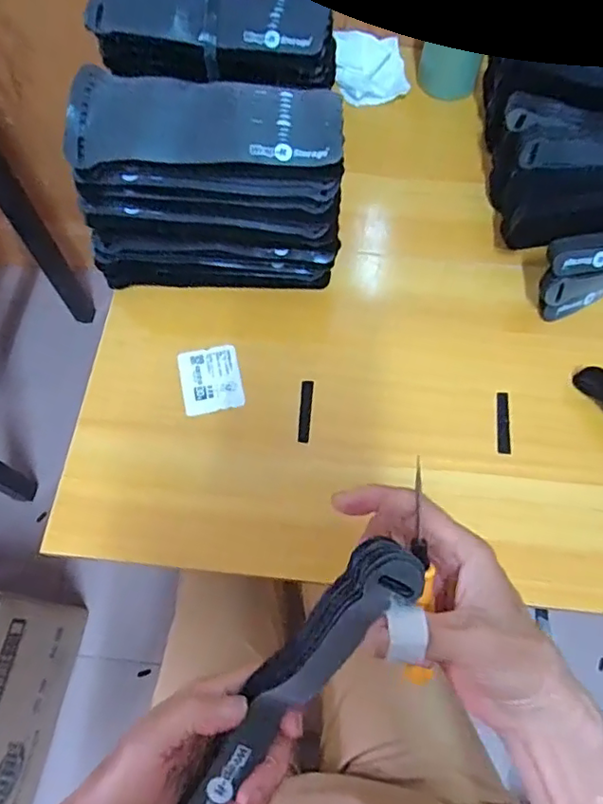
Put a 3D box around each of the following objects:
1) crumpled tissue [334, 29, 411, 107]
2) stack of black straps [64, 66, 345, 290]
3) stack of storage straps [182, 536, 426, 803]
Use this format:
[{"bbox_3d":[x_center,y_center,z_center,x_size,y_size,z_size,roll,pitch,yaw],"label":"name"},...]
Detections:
[{"bbox_3d":[0.076,-0.366,0.616,0.076,0.018,0.092,-3,67,-2],"label":"crumpled tissue"},{"bbox_3d":[-0.070,-0.175,0.467,0.202,0.131,0.110,1,67,0],"label":"stack of black straps"},{"bbox_3d":[-0.008,0.144,0.275,0.032,0.017,0.190,37,102,14],"label":"stack of storage straps"}]

